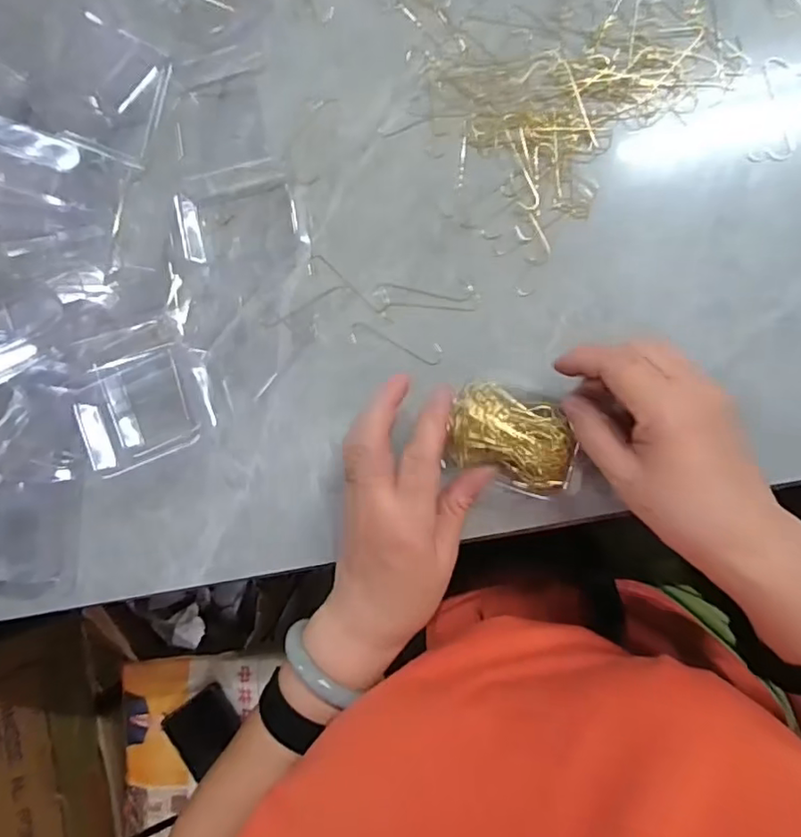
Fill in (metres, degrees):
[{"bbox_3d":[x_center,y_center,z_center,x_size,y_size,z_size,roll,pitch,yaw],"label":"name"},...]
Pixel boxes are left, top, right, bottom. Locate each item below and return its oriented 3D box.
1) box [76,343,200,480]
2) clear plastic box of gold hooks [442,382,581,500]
[{"bbox_3d":[-0.174,-0.006,0.391,0.071,0.025,0.068,-23,83,7],"label":"box"},{"bbox_3d":[0.067,0.013,0.356,0.074,0.020,0.054,18,87,9],"label":"clear plastic box of gold hooks"}]

